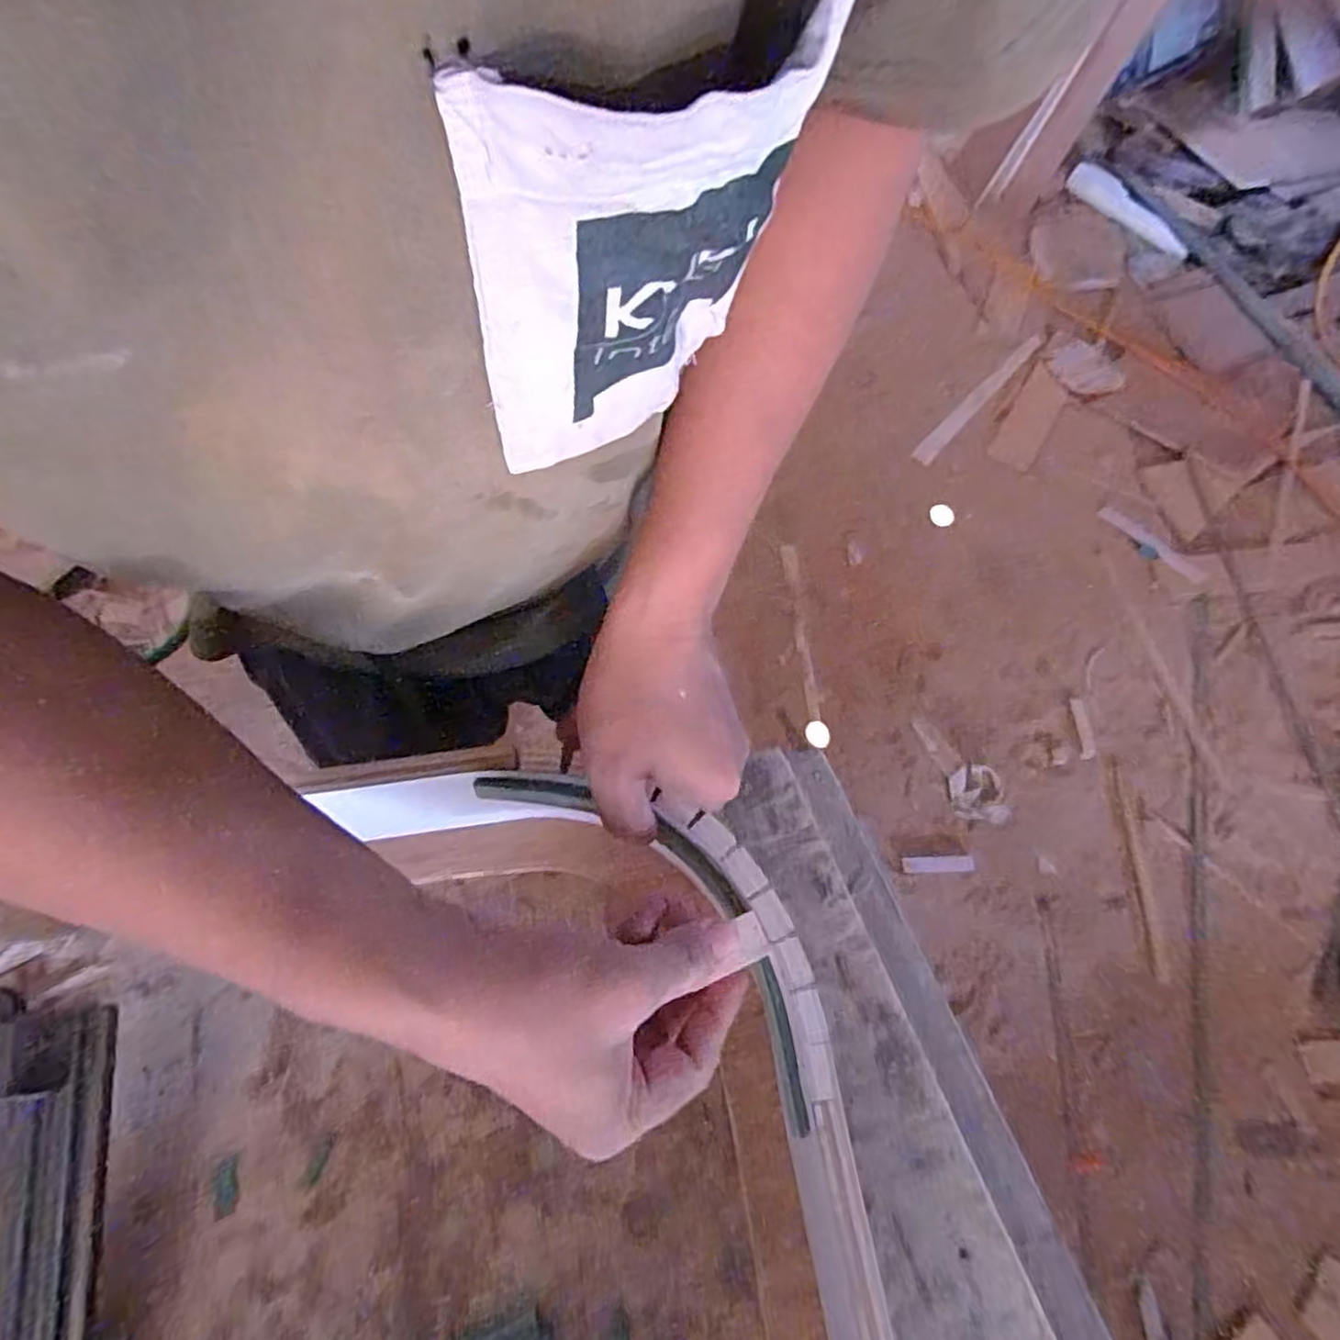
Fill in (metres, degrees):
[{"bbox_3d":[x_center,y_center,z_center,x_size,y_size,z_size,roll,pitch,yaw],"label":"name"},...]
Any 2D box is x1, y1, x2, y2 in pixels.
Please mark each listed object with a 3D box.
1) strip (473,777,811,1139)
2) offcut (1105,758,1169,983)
[{"bbox_3d":[-0.003,0.113,0.351,0.213,0.030,0.058,40,69,16],"label":"strip"},{"bbox_3d":[0.815,0.336,1.256,0.026,0.007,0.379,3,63,0],"label":"offcut"}]

